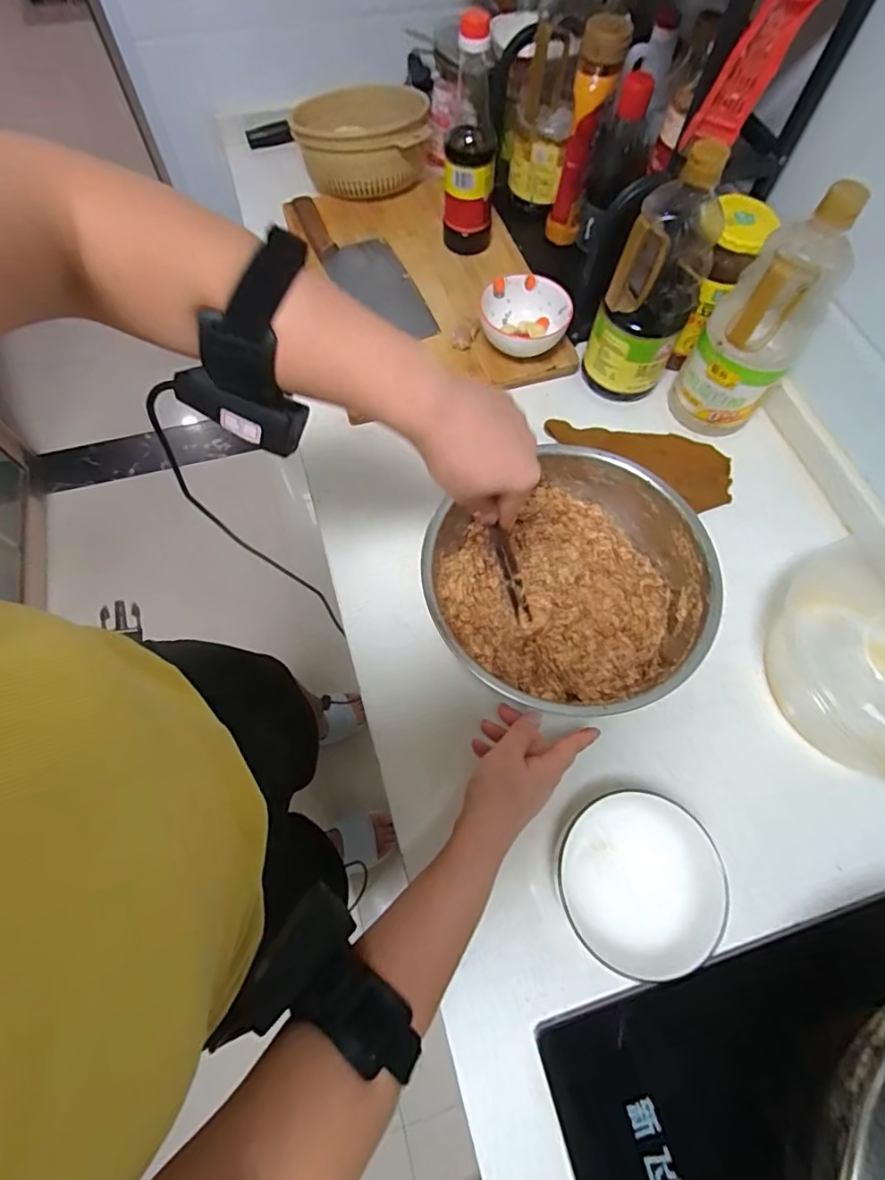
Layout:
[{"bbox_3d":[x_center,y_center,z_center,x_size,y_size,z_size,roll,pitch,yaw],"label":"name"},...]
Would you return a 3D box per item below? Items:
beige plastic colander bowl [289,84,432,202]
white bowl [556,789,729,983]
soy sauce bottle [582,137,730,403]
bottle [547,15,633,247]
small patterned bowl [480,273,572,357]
[{"bbox_3d":[-0.122,-0.680,0.809,0.188,0.088,0.168,-15,68,-8],"label":"beige plastic colander bowl"},{"bbox_3d":[0.160,0.237,0.446,0.124,0.070,0.121,1,66,-1],"label":"white bowl"},{"bbox_3d":[0.234,-0.332,0.589,0.093,0.252,0.091,24,68,9],"label":"soy sauce bottle"},{"bbox_3d":[0.179,-0.573,0.686,0.049,0.224,0.056,13,67,4],"label":"bottle"},{"bbox_3d":[0.103,-0.340,0.686,0.105,0.066,0.102,1,66,-1],"label":"small patterned bowl"}]

